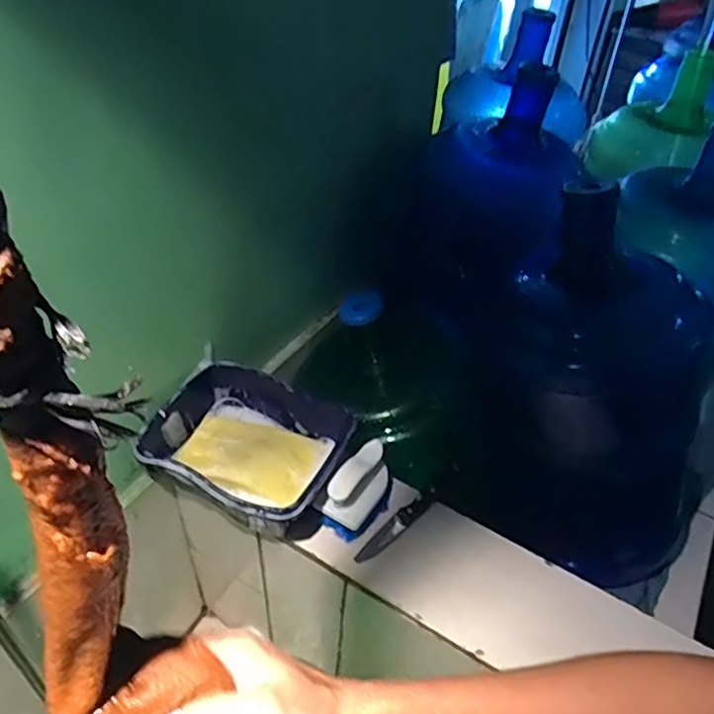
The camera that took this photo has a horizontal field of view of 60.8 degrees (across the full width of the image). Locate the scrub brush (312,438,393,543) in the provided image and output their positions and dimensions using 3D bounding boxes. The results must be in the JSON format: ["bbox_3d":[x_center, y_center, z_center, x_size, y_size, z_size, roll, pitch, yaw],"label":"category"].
[{"bbox_3d":[0.006,0.145,0.672,0.053,0.060,0.097,29,47,25],"label":"scrub brush"}]

